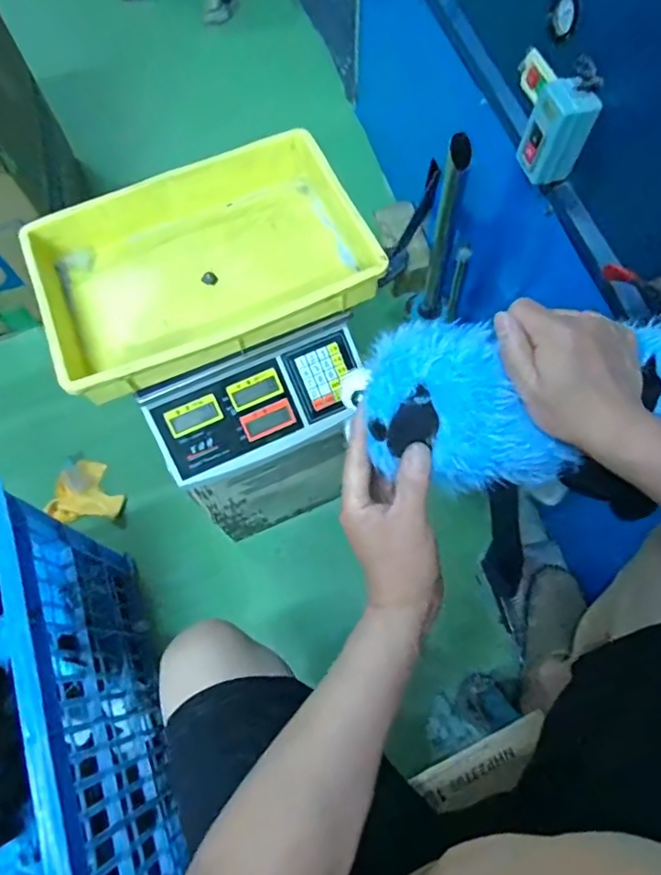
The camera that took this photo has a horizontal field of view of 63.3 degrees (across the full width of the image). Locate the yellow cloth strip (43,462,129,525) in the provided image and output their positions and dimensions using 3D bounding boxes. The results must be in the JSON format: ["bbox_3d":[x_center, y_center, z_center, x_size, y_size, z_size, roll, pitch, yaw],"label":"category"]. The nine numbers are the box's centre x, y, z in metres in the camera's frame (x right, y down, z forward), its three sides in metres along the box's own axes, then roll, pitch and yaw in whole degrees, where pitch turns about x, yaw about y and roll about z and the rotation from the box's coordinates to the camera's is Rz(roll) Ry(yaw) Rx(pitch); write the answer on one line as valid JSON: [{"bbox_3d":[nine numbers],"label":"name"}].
[{"bbox_3d":[-0.475,0.112,1.055,0.150,0.033,0.126,16,69,8],"label":"yellow cloth strip"}]

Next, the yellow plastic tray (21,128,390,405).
[{"bbox_3d":[-0.150,-0.202,0.634,0.351,0.091,0.255,-23,69,-8],"label":"yellow plastic tray"}]

